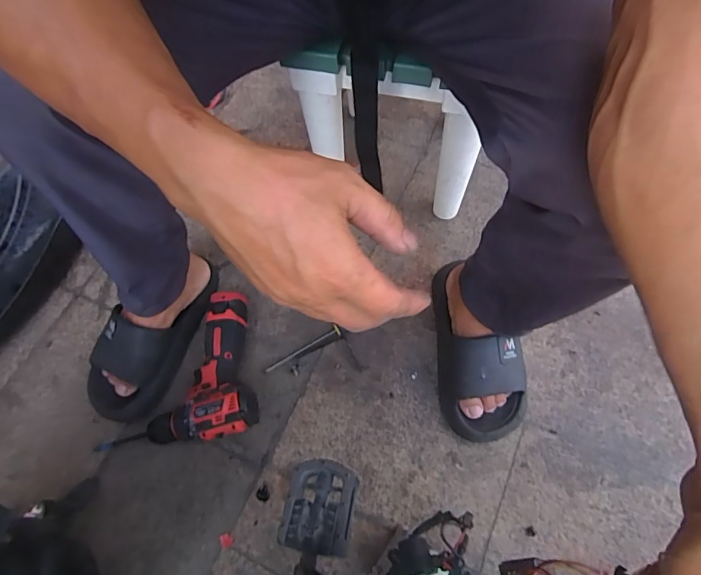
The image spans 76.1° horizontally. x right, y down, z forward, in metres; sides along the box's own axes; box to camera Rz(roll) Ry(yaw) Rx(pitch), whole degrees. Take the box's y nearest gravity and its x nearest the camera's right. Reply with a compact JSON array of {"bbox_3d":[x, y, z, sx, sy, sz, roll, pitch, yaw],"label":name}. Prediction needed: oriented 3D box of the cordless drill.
[{"bbox_3d":[-0.242,0.113,0.639,0.221,0.059,0.205,-4,64,1],"label":"cordless drill"}]

